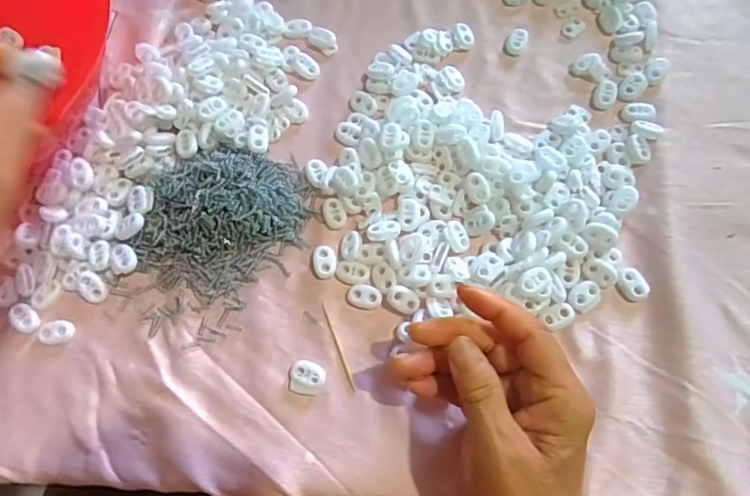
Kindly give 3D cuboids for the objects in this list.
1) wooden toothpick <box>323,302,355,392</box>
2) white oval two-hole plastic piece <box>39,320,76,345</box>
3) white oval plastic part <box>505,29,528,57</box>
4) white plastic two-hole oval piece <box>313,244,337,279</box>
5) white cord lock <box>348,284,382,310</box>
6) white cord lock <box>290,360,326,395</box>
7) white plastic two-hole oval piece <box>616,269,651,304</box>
[{"bbox_3d":[-0.023,0.062,0.334,0.004,0.004,0.059,-20,72,-5],"label":"wooden toothpick"},{"bbox_3d":[-0.208,0.056,0.342,0.020,0.006,0.014,-23,72,-6],"label":"white oval two-hole plastic piece"},{"bbox_3d":[0.111,-0.162,0.409,0.015,0.007,0.021,20,73,9],"label":"white oval plastic part"},{"bbox_3d":[-0.034,0.010,0.351,0.015,0.008,0.023,-8,71,-1],"label":"white plastic two-hole oval piece"},{"bbox_3d":[-0.006,0.032,0.343,0.022,0.004,0.016,9,72,5],"label":"white cord lock"},{"bbox_3d":[-0.042,0.081,0.327,0.022,0.006,0.020,-1,71,2],"label":"white cord lock"},{"bbox_3d":[0.166,0.024,0.339,0.017,0.005,0.021,-25,72,-7],"label":"white plastic two-hole oval piece"}]

